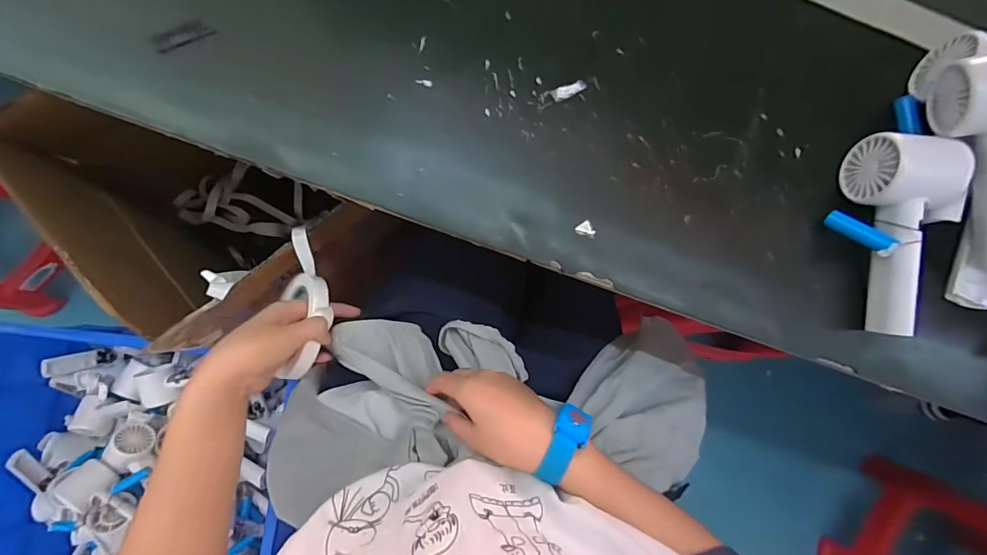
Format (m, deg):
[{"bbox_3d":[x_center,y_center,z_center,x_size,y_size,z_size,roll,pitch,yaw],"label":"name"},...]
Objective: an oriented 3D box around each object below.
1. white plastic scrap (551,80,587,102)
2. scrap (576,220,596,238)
[{"bbox_3d":[0.062,-0.153,0.343,0.031,0.004,0.011,-24,89,-7],"label":"white plastic scrap"},{"bbox_3d":[0.074,-0.037,0.335,0.013,0.004,0.014,-28,89,-7],"label":"scrap"}]

